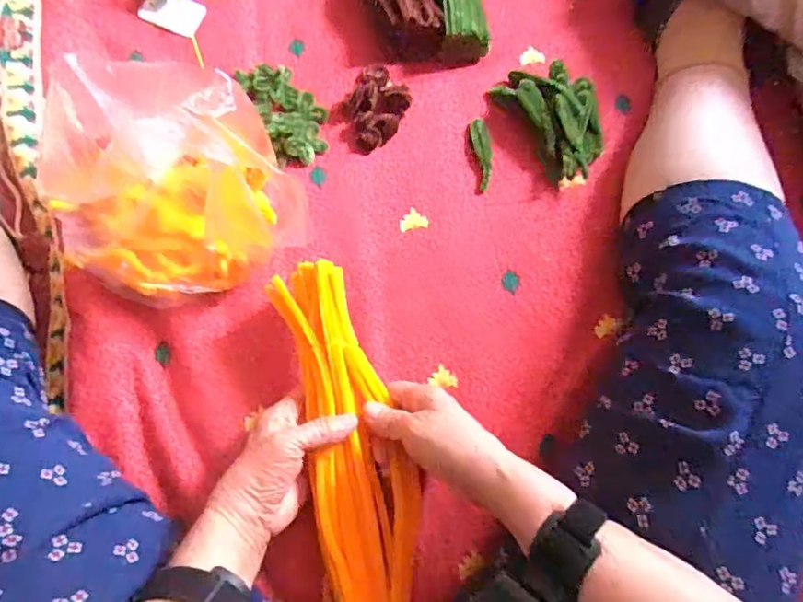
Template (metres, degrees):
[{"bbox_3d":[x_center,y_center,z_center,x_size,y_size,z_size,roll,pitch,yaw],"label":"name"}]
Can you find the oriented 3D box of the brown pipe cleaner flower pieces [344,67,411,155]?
[{"bbox_3d":[-0.024,-0.191,0.541,0.056,0.022,0.090,15,73,3],"label":"brown pipe cleaner flower pieces"}]

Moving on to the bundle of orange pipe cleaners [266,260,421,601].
[{"bbox_3d":[-0.040,0.115,0.433,0.085,0.023,0.290,-10,81,-5],"label":"bundle of orange pipe cleaners"}]

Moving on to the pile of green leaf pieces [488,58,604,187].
[{"bbox_3d":[0.156,-0.183,0.541,0.087,0.038,0.130,-28,76,-10],"label":"pile of green leaf pieces"}]

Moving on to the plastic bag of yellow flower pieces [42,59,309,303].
[{"bbox_3d":[-0.181,-0.086,0.432,0.190,0.167,0.120,-17,74,-7],"label":"plastic bag of yellow flower pieces"}]

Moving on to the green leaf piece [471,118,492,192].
[{"bbox_3d":[0.080,-0.144,0.541,0.017,0.007,0.074,-5,73,-4],"label":"green leaf piece"}]

